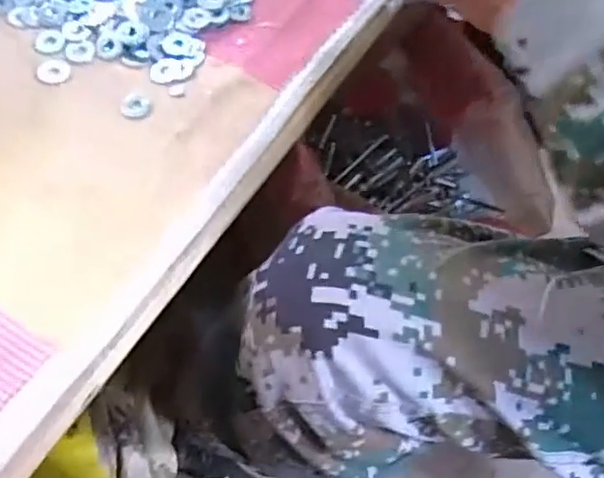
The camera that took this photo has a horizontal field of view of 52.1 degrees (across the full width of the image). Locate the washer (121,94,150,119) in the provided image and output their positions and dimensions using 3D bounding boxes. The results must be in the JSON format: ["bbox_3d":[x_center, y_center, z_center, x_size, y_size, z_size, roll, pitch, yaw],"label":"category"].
[{"bbox_3d":[-0.104,-0.084,0.387,0.017,0.004,0.020,-2,61,-4],"label":"washer"}]

